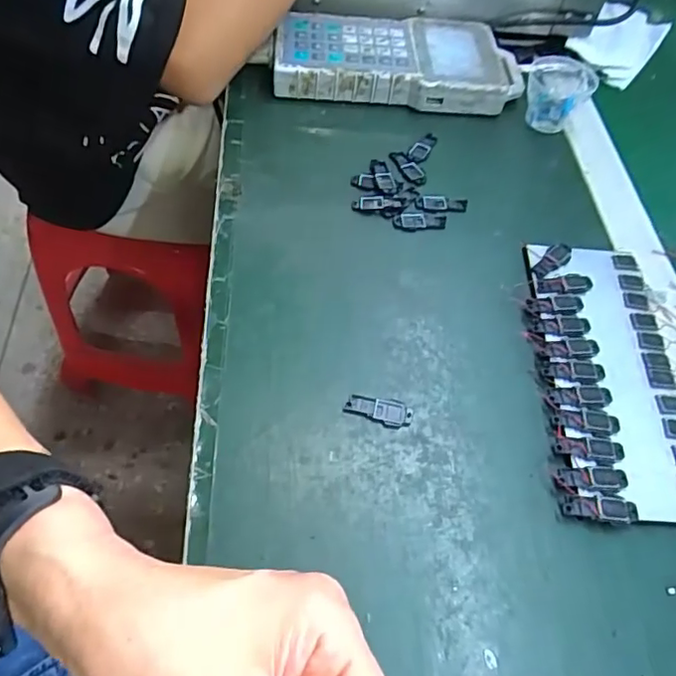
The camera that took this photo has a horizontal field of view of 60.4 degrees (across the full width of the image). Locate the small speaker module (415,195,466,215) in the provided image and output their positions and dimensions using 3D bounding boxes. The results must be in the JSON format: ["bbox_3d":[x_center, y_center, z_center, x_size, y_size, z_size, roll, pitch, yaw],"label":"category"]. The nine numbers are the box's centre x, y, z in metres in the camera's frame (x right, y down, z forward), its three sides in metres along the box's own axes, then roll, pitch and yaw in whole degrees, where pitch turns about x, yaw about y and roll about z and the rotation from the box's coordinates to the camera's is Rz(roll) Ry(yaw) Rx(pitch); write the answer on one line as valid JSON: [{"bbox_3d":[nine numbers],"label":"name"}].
[{"bbox_3d":[0.081,-0.105,0.452,0.040,0.004,0.018,4,56,-2],"label":"small speaker module"}]

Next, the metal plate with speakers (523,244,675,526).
[{"bbox_3d":[0.177,0.019,0.377,0.095,0.008,0.199,3,56,-2],"label":"metal plate with speakers"}]

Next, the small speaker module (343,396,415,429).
[{"bbox_3d":[0.024,0.043,0.345,0.041,0.004,0.018,8,56,1],"label":"small speaker module"}]

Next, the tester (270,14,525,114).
[{"bbox_3d":[0.056,-0.254,0.530,0.226,0.036,0.106,0,56,-4],"label":"tester"}]

